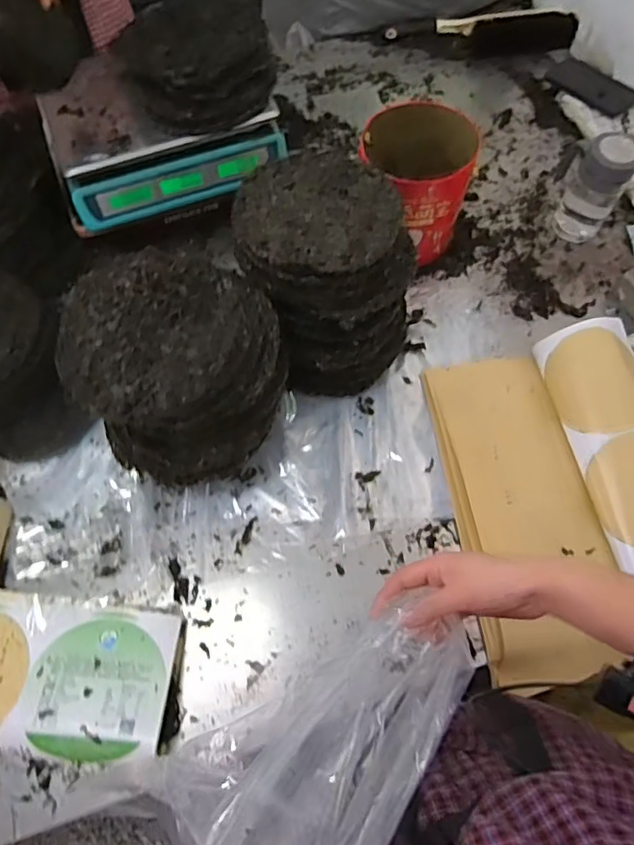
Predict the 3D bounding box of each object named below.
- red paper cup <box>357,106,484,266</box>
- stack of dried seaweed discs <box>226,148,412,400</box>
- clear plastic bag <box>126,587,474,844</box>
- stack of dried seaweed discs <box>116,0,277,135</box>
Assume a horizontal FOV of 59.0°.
[{"bbox_3d":[0.148,-0.363,0.884,0.158,0.178,0.164,0,68,0],"label":"red paper cup"},{"bbox_3d":[0.011,-0.189,0.768,0.208,0.253,0.233,-17,69,-7],"label":"stack of dried seaweed discs"},{"bbox_3d":[0.009,0.230,0.391,0.267,0.050,0.135,-27,65,-40],"label":"clear plastic bag"},{"bbox_3d":[-0.175,-0.537,0.823,0.210,0.076,0.209,-13,68,-6],"label":"stack of dried seaweed discs"}]

